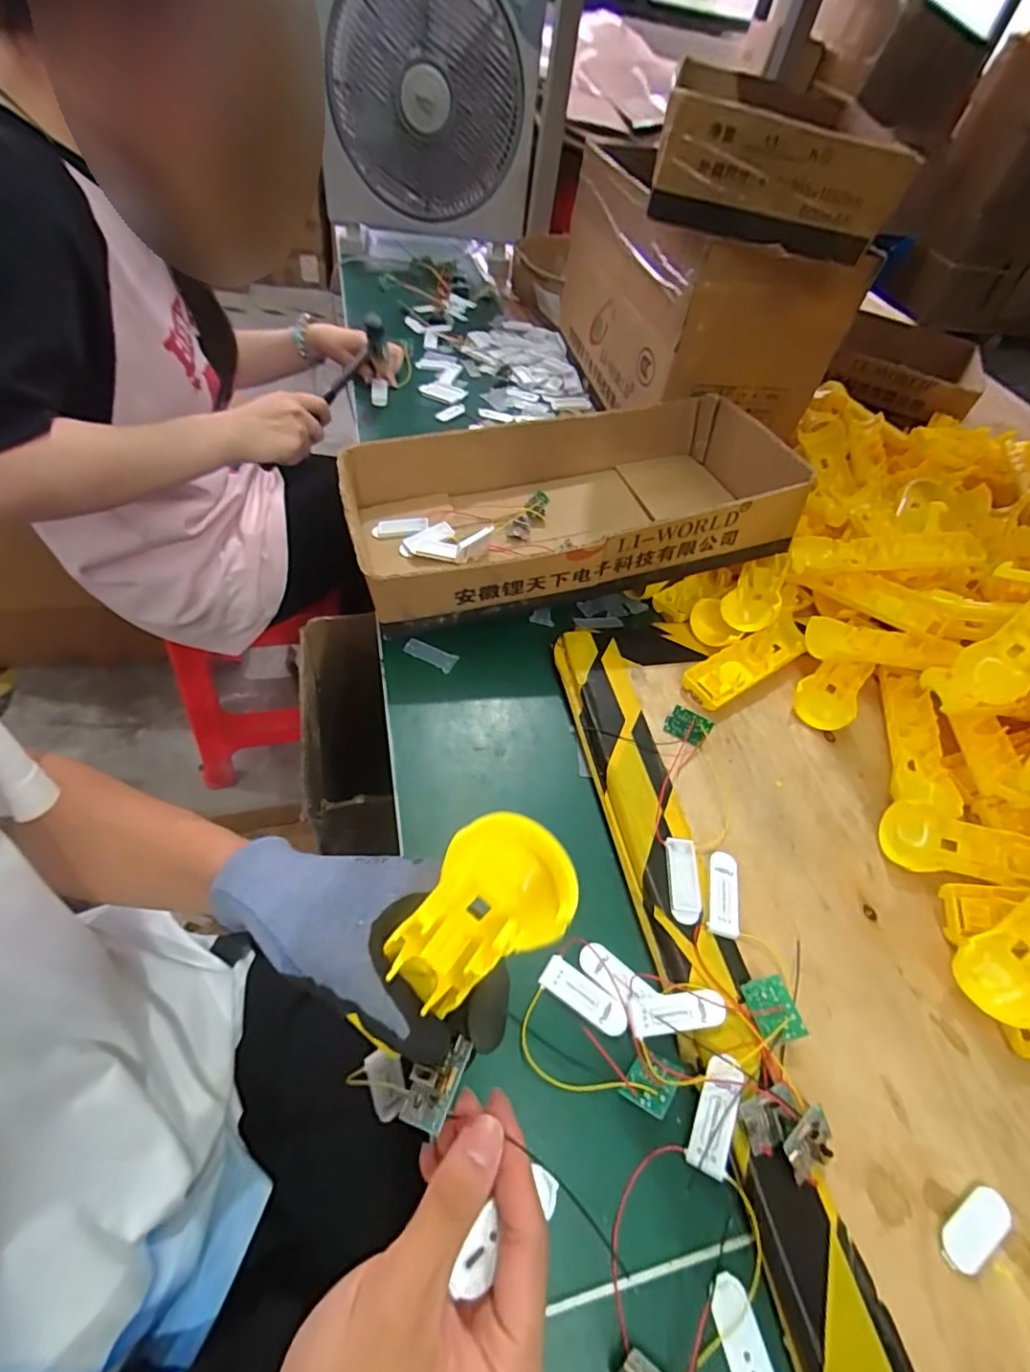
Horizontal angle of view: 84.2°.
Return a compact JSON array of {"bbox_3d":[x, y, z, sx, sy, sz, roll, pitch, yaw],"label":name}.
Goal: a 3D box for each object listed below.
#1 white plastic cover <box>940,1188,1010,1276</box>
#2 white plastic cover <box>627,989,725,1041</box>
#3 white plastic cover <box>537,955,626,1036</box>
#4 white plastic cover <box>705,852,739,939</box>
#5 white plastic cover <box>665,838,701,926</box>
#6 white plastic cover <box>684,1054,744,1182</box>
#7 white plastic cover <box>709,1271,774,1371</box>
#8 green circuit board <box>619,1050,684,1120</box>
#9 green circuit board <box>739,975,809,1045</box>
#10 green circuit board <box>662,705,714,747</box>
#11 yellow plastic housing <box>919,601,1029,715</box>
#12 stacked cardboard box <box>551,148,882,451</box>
[{"bbox_3d":[0.245,0.289,0.303,0.049,0.006,0.020,-22,59,-24],"label":"white plastic cover"},{"bbox_3d":[0.099,0.200,0.349,0.055,0.007,0.023,-11,54,6],"label":"white plastic cover"},{"bbox_3d":[0.044,0.194,0.356,0.057,0.004,0.021,32,54,15],"label":"white plastic cover"},{"bbox_3d":[0.145,0.145,0.398,0.020,0.010,0.058,16,52,3],"label":"white plastic cover"},{"bbox_3d":[0.118,0.136,0.400,0.021,0.004,0.058,8,52,-3],"label":"white plastic cover"},{"bbox_3d":[0.113,0.240,0.319,0.021,0.012,0.057,20,69,10],"label":"white plastic cover"},{"bbox_3d":[0.110,0.316,0.273,0.021,0.004,0.048,-8,55,-15],"label":"white plastic cover"},{"bbox_3d":[0.080,0.226,0.329,0.026,0.008,0.038,16,21,29],"label":"green circuit board"},{"bbox_3d":[0.157,0.196,0.346,0.025,0.006,0.034,-23,46,8],"label":"green circuit board"},{"bbox_3d":[0.145,0.034,0.477,0.035,0.024,0.005,26,14,9],"label":"green circuit board"},{"bbox_3d":[0.424,-0.043,0.464,0.203,0.017,0.051,-38,63,-4],"label":"yellow plastic housing"},{"bbox_3d":[0.209,-0.484,0.736,0.207,0.230,0.429,-7,54,-15],"label":"stacked cardboard box"}]

